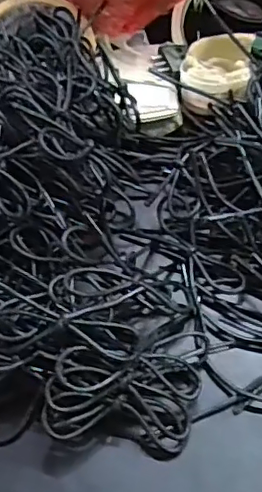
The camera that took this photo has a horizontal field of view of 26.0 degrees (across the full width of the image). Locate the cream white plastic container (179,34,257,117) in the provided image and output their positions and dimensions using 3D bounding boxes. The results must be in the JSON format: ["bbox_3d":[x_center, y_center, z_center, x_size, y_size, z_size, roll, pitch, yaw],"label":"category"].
[{"bbox_3d":[0.056,-0.114,0.375,0.045,0.031,0.046,5,57,6],"label":"cream white plastic container"}]

